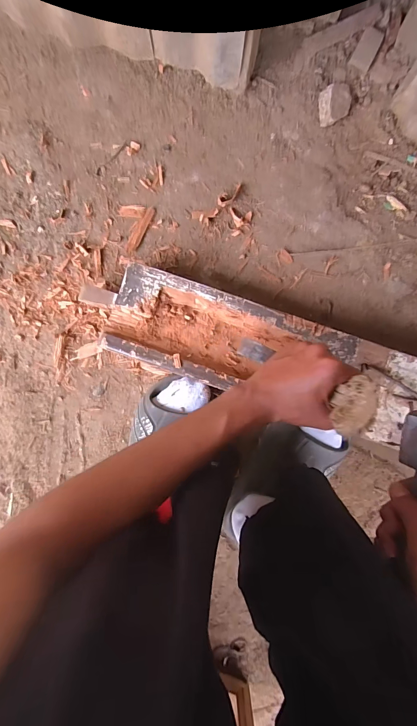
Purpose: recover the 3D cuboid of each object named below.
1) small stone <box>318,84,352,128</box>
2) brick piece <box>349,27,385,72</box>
[{"bbox_3d":[0.197,-0.397,0.503,0.050,0.023,0.051,-10,95,0],"label":"small stone"},{"bbox_3d":[0.243,-0.481,0.501,0.032,0.009,0.054,28,95,-3],"label":"brick piece"}]

